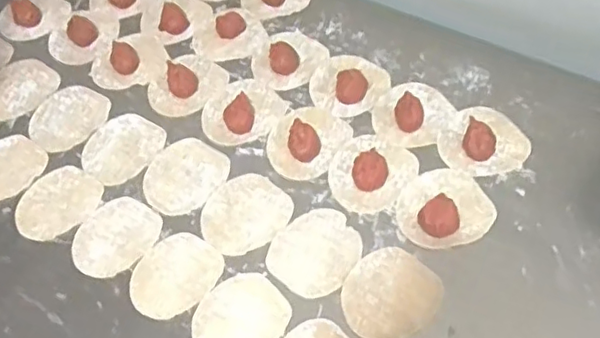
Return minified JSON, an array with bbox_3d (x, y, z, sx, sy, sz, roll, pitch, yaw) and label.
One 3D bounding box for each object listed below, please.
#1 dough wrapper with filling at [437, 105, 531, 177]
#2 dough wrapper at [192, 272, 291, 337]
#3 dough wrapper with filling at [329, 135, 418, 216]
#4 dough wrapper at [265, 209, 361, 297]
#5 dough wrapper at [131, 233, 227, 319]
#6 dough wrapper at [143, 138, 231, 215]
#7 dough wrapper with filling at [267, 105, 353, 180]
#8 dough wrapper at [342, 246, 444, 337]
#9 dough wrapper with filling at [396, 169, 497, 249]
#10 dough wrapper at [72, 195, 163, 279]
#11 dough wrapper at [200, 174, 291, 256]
[{"bbox_3d":[0.176,-0.033,0.597,0.082,0.019,0.081,-1,57,1],"label":"dough wrapper with filling"},{"bbox_3d":[-0.052,0.124,0.517,0.078,0.004,0.069,-32,61,-18],"label":"dough wrapper"},{"bbox_3d":[0.066,-0.001,0.583,0.075,0.022,0.084,34,64,22],"label":"dough wrapper with filling"},{"bbox_3d":[0.014,0.073,0.552,0.072,0.004,0.083,32,63,21],"label":"dough wrapper"},{"bbox_3d":[-0.110,0.093,0.544,0.069,0.004,0.080,32,63,21],"label":"dough wrapper"},{"bbox_3d":[-0.114,0.007,0.605,0.075,0.005,0.083,28,62,19],"label":"dough wrapper"},{"bbox_3d":[0.005,-0.032,0.612,0.072,0.018,0.084,28,62,19],"label":"dough wrapper with filling"},{"bbox_3d":[0.075,0.105,0.521,0.082,0.004,0.074,-39,64,-21],"label":"dough wrapper"},{"bbox_3d":[0.130,0.032,0.559,0.082,0.015,0.076,-1,57,1],"label":"dough wrapper with filling"},{"bbox_3d":[-0.171,0.062,0.569,0.071,0.004,0.080,29,62,19],"label":"dough wrapper"},{"bbox_3d":[-0.052,0.041,0.573,0.075,0.004,0.081,-1,57,1],"label":"dough wrapper"}]

